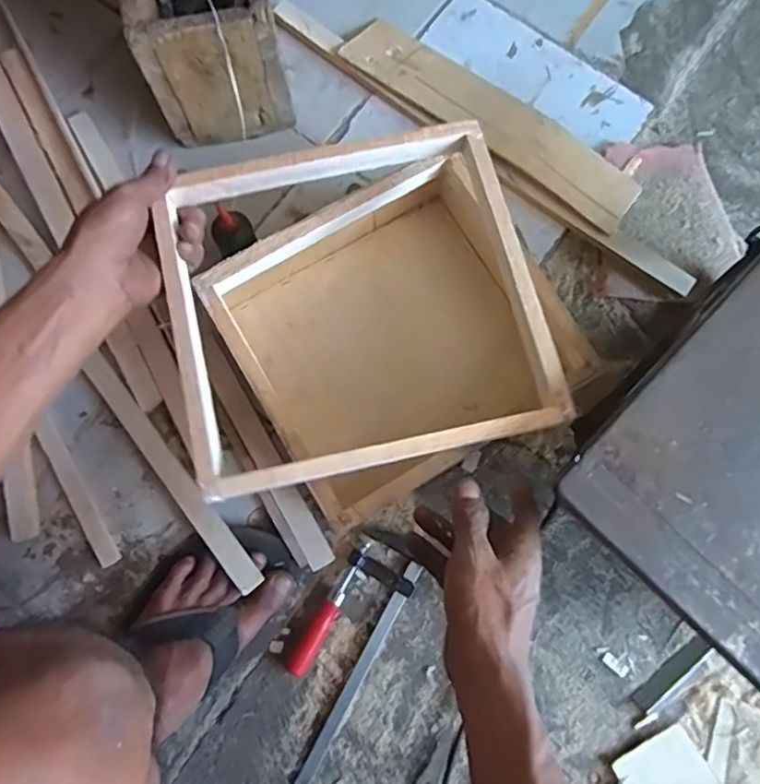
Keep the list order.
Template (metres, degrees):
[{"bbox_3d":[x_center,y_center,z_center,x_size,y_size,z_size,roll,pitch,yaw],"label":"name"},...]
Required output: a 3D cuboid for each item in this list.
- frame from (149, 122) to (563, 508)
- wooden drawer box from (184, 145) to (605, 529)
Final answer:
[{"bbox_3d":[-0.021,-0.071,0.463,0.281,0.025,0.261,-12,78,-3],"label":"frame"},{"bbox_3d":[0.012,-0.054,0.599,0.280,0.132,0.273,-31,80,-7],"label":"wooden drawer box"}]

